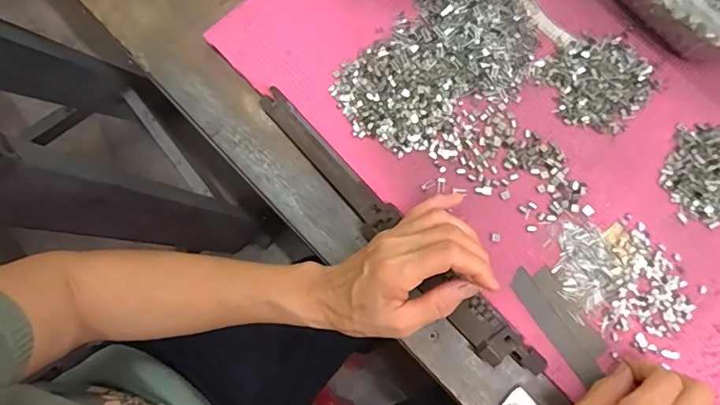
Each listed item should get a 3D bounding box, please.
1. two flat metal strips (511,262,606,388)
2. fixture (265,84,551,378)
[{"bbox_3d":[0.161,0.094,0.388,0.034,0.004,0.095,-34,80,-5],"label":"two flat metal strips"},{"bbox_3d":[0.024,0.023,0.396,0.032,0.018,0.310,-43,82,-6],"label":"fixture"}]

